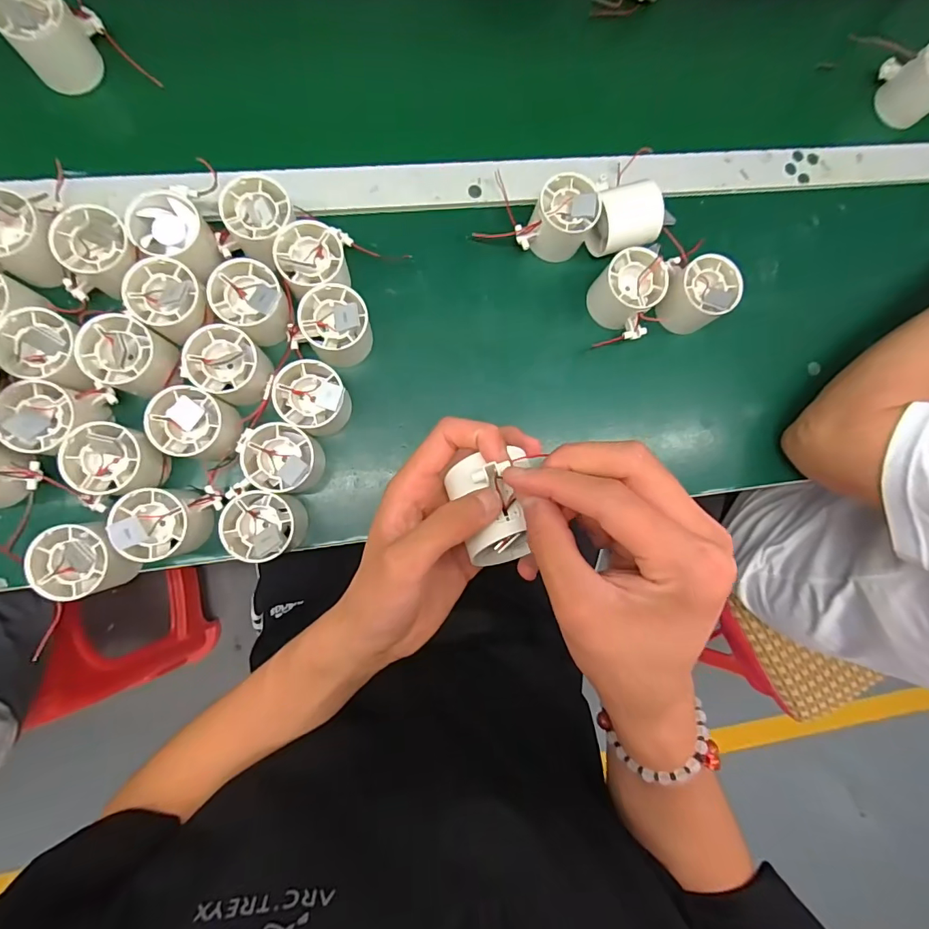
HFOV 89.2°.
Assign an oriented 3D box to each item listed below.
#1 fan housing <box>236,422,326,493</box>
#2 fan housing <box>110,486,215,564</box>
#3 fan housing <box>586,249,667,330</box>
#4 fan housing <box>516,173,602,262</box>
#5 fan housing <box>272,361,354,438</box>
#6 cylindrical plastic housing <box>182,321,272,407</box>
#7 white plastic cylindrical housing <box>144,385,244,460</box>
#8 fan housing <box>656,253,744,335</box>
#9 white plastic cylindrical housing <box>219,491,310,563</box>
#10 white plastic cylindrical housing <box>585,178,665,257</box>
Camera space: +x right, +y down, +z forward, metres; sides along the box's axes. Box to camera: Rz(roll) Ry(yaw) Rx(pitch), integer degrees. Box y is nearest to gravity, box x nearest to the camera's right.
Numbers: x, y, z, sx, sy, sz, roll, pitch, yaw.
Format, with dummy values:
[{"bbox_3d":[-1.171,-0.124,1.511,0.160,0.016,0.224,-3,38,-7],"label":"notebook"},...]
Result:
[{"bbox_3d":[-0.147,-0.004,0.387,0.052,0.054,0.052,11,84,-6],"label":"fan housing"},{"bbox_3d":[-0.234,0.046,0.369,0.057,0.052,0.053,1,85,-7],"label":"fan housing"},{"bbox_3d":[0.147,-0.160,0.431,0.053,0.051,0.051,1,85,-7],"label":"fan housing"},{"bbox_3d":[0.085,-0.218,0.428,0.052,0.048,0.063,40,82,-3],"label":"fan housing"},{"bbox_3d":[-0.124,-0.055,0.393,0.056,0.053,0.055,-25,89,-8],"label":"fan housing"},{"bbox_3d":[-0.193,-0.081,0.389,0.050,0.050,0.051,1,85,-7],"label":"cylindrical plastic housing"},{"bbox_3d":[-0.214,-0.031,0.378,0.056,0.045,0.051,1,85,-7],"label":"white plastic cylindrical housing"},{"bbox_3d":[0.213,-0.157,0.439,0.055,0.055,0.059,1,85,-7],"label":"fan housing"},{"bbox_3d":[-0.161,0.049,0.383,0.052,0.051,0.052,1,85,-7],"label":"white plastic cylindrical housing"},{"bbox_3d":[0.143,-0.223,0.433,0.057,0.053,0.056,-19,88,-8],"label":"white plastic cylindrical housing"}]

